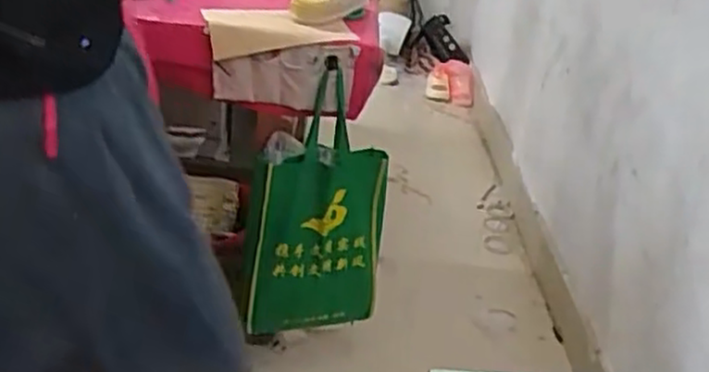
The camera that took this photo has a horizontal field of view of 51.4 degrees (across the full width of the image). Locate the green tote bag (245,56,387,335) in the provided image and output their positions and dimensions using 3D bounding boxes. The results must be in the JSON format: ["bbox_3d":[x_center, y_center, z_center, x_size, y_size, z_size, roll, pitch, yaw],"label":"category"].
[{"bbox_3d":[-0.074,0.063,1.527,0.282,0.516,0.087,-2,29,-18],"label":"green tote bag"}]

